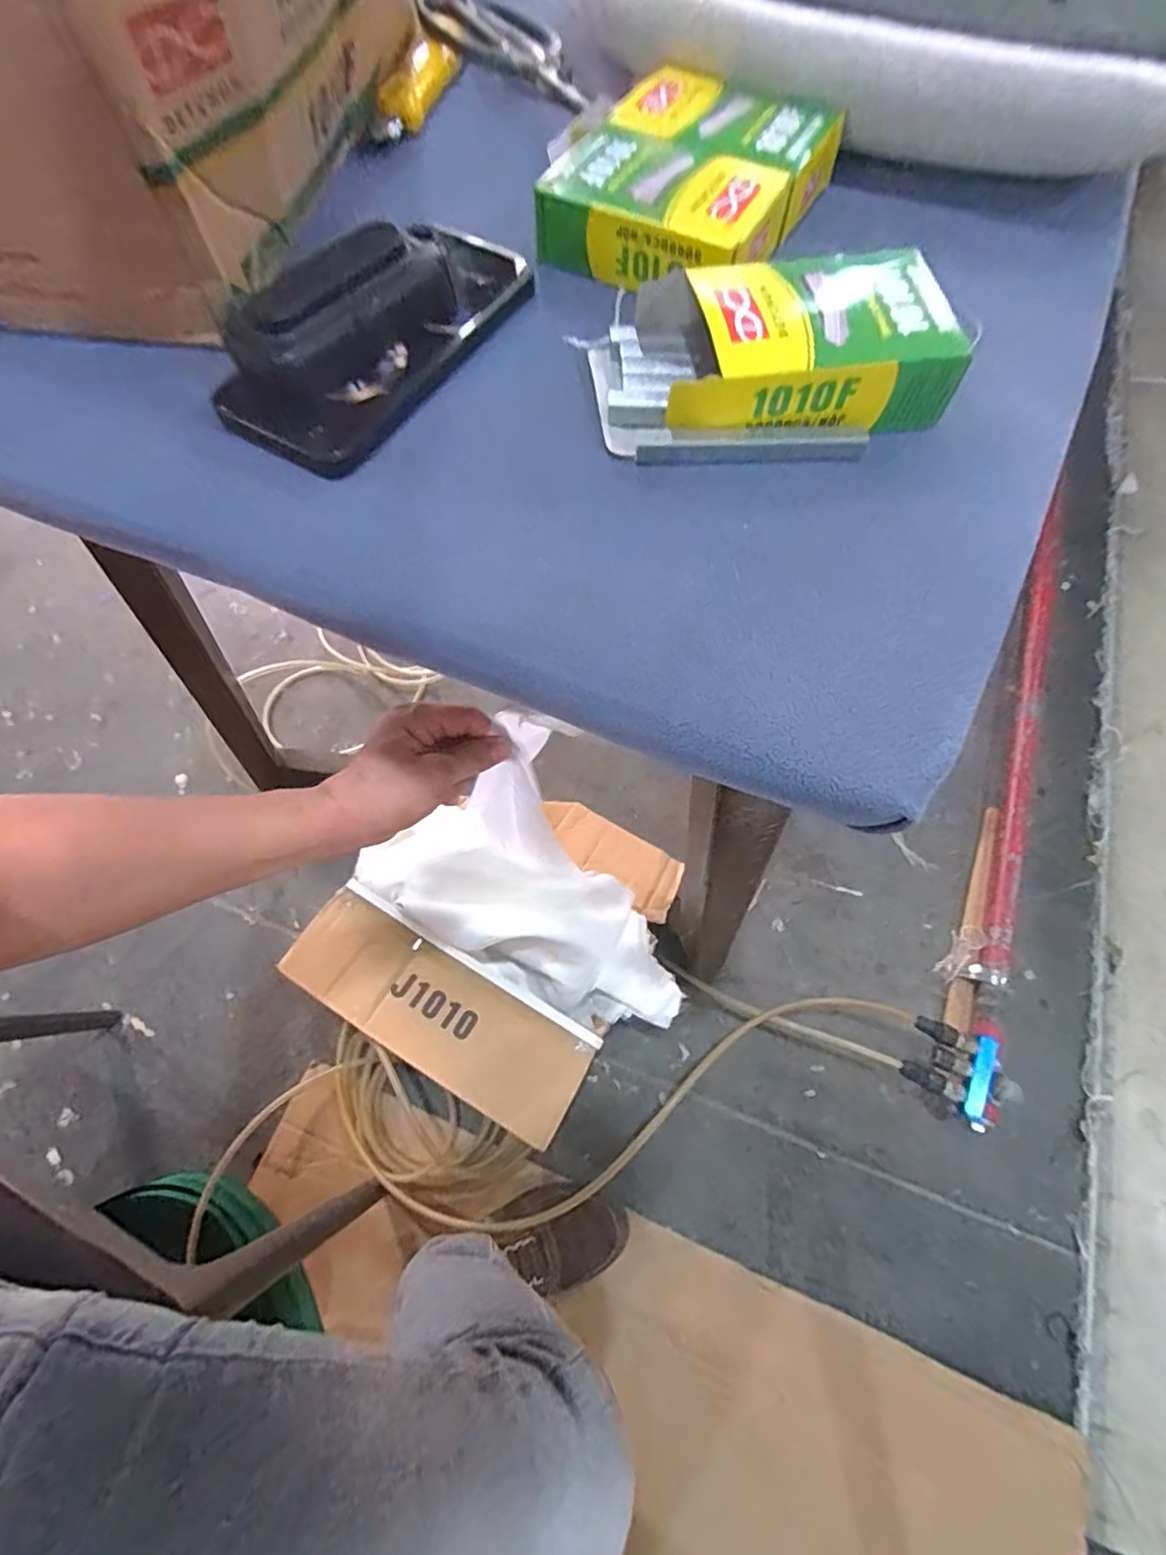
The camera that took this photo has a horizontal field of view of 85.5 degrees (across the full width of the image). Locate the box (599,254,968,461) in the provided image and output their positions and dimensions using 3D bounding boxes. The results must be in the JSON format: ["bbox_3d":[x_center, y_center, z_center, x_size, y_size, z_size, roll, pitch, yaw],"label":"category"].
[{"bbox_3d":[0.082,-0.194,0.282,0.152,0.045,0.098,-6,67,-2],"label":"box"}]

